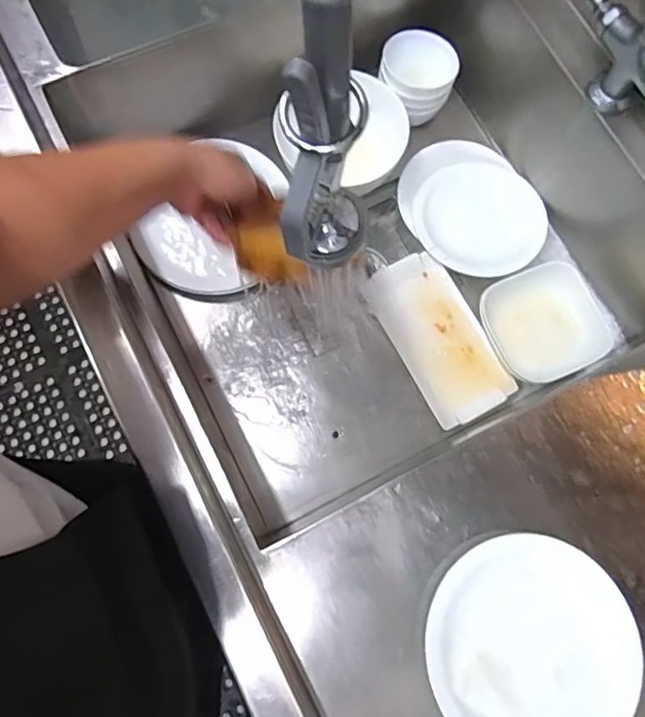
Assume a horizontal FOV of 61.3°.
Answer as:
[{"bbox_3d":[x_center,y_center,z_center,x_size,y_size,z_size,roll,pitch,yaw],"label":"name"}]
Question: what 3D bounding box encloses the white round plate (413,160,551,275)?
[{"bbox_3d":[0.222,-0.201,0.771,0.177,0.021,0.170,0,77,0],"label":"white round plate"}]

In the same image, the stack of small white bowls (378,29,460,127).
[{"bbox_3d":[0.136,-0.406,0.785,0.105,0.072,0.093,22,78,5],"label":"stack of small white bowls"}]

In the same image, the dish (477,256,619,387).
[{"bbox_3d":[0.308,-0.050,0.736,0.162,0.026,0.147,-24,78,-5],"label":"dish"}]

